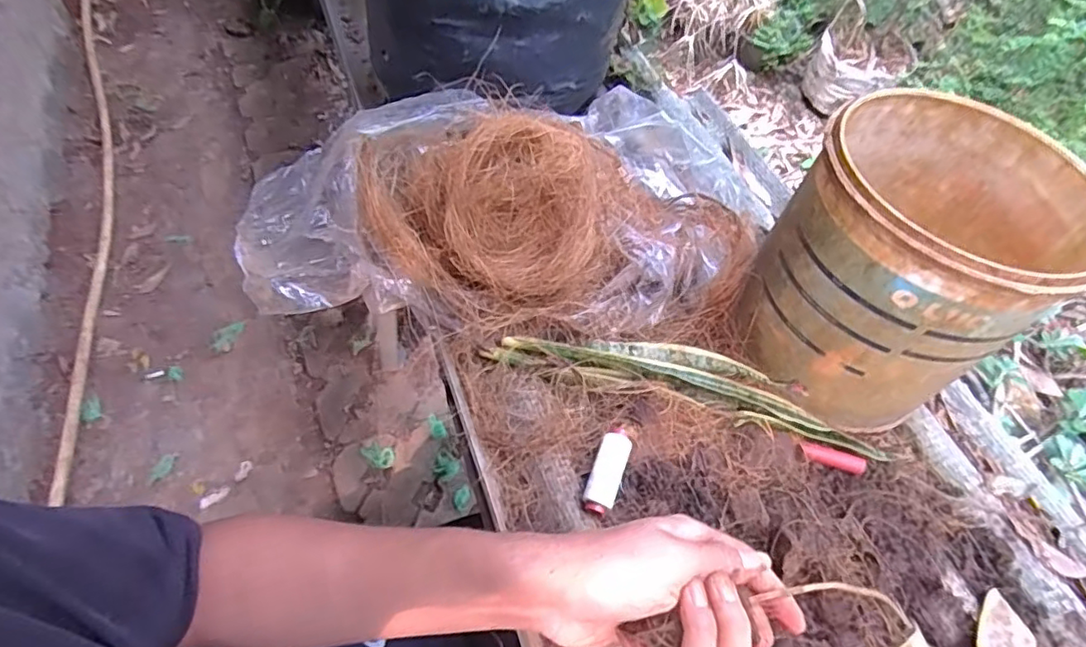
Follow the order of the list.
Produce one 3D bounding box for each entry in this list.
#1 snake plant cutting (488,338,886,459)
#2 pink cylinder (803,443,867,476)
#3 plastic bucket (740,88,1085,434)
[{"bbox_3d":[0.109,0.046,0.459,0.290,0.026,0.047,13,55,6],"label":"snake plant cutting"},{"bbox_3d":[0.219,0.101,0.447,0.046,0.007,0.011,17,55,8],"label":"pink cylinder"},{"bbox_3d":[0.264,-0.046,0.435,0.163,0.166,0.189,36,60,20],"label":"plastic bucket"}]

